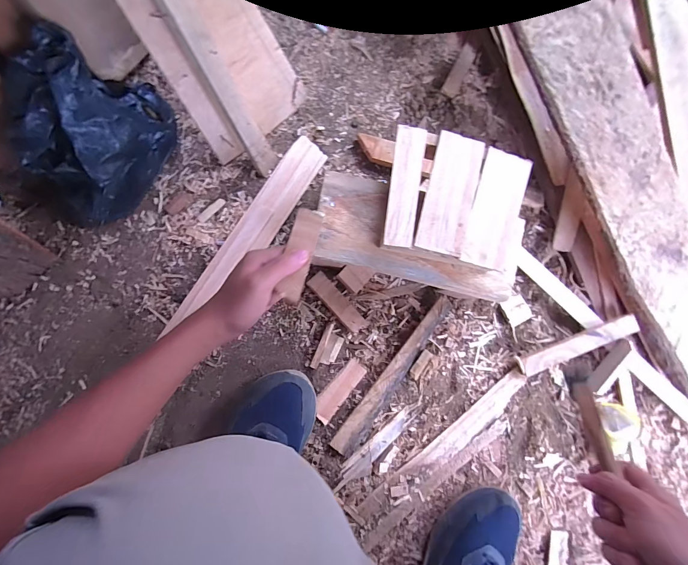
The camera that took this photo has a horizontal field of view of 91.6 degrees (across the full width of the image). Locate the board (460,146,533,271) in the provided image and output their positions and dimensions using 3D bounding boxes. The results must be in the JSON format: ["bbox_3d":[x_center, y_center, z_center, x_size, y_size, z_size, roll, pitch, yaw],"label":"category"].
[{"bbox_3d":[0.190,-0.091,0.413,0.065,0.011,0.147,17,79,-3],"label":"board"}]

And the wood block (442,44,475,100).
[{"bbox_3d":[0.204,-0.373,0.588,0.026,0.008,0.100,28,84,-1],"label":"wood block"}]

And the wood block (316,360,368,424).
[{"bbox_3d":[-0.008,0.167,0.517,0.033,0.006,0.101,38,84,0],"label":"wood block"}]

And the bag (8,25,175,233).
[{"bbox_3d":[-0.360,-0.198,0.457,0.180,0.120,0.218,21,85,-3],"label":"bag"}]

